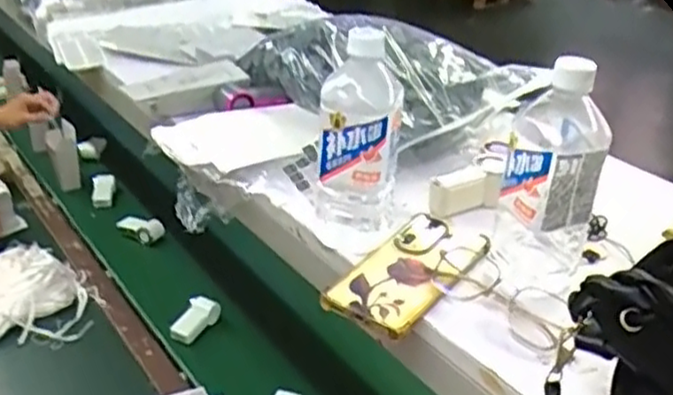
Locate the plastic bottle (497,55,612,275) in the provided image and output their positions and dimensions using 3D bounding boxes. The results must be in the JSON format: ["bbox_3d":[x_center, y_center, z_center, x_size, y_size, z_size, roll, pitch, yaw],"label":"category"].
[{"bbox_3d":[0.178,-0.026,0.580,0.074,0.173,0.086,12,31,16],"label":"plastic bottle"}]

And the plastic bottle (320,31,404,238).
[{"bbox_3d":[0.020,-0.044,0.625,0.071,0.191,0.056,6,30,8],"label":"plastic bottle"}]

